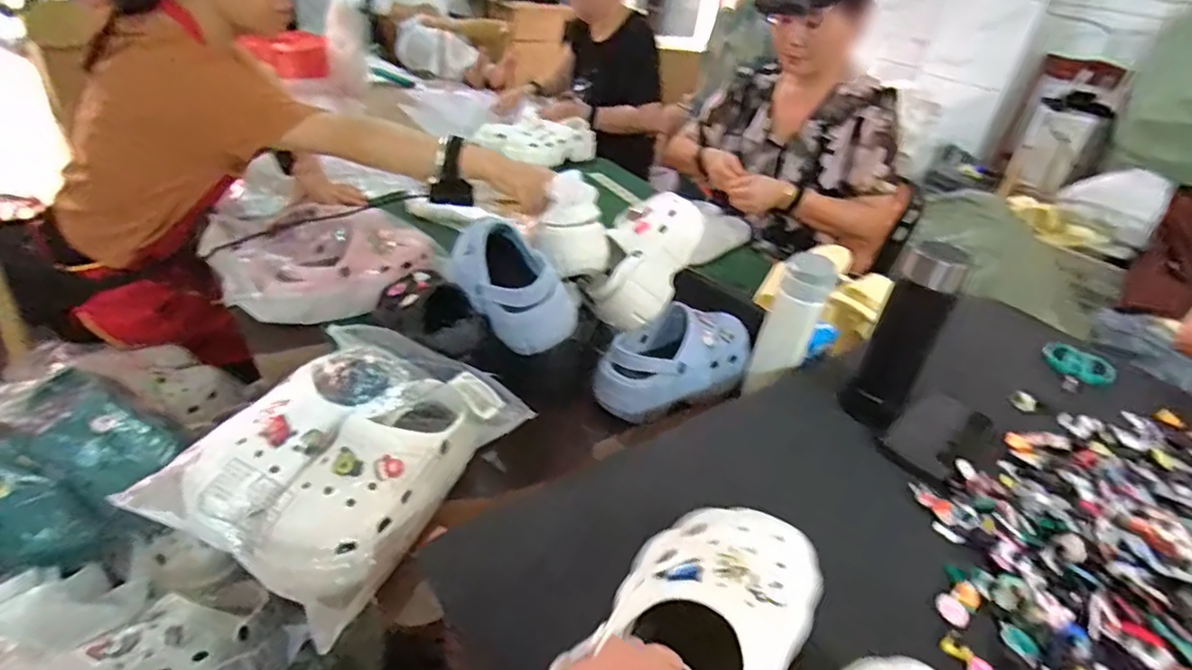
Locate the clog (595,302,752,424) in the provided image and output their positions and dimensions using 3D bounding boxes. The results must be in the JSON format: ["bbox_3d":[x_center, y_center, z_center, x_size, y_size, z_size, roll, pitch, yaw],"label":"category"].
[{"bbox_3d":[0.115,0.035,0.868,0.254,0.101,0.103,-12,38,-28],"label":"clog"}]

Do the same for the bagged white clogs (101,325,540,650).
[{"bbox_3d":[-0.257,0.107,0.638,0.248,0.107,0.304,22,36,20],"label":"bagged white clogs"}]

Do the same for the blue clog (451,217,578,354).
[{"bbox_3d":[-0.117,-0.073,0.805,0.098,0.100,0.212,-12,38,-28],"label":"blue clog"}]

